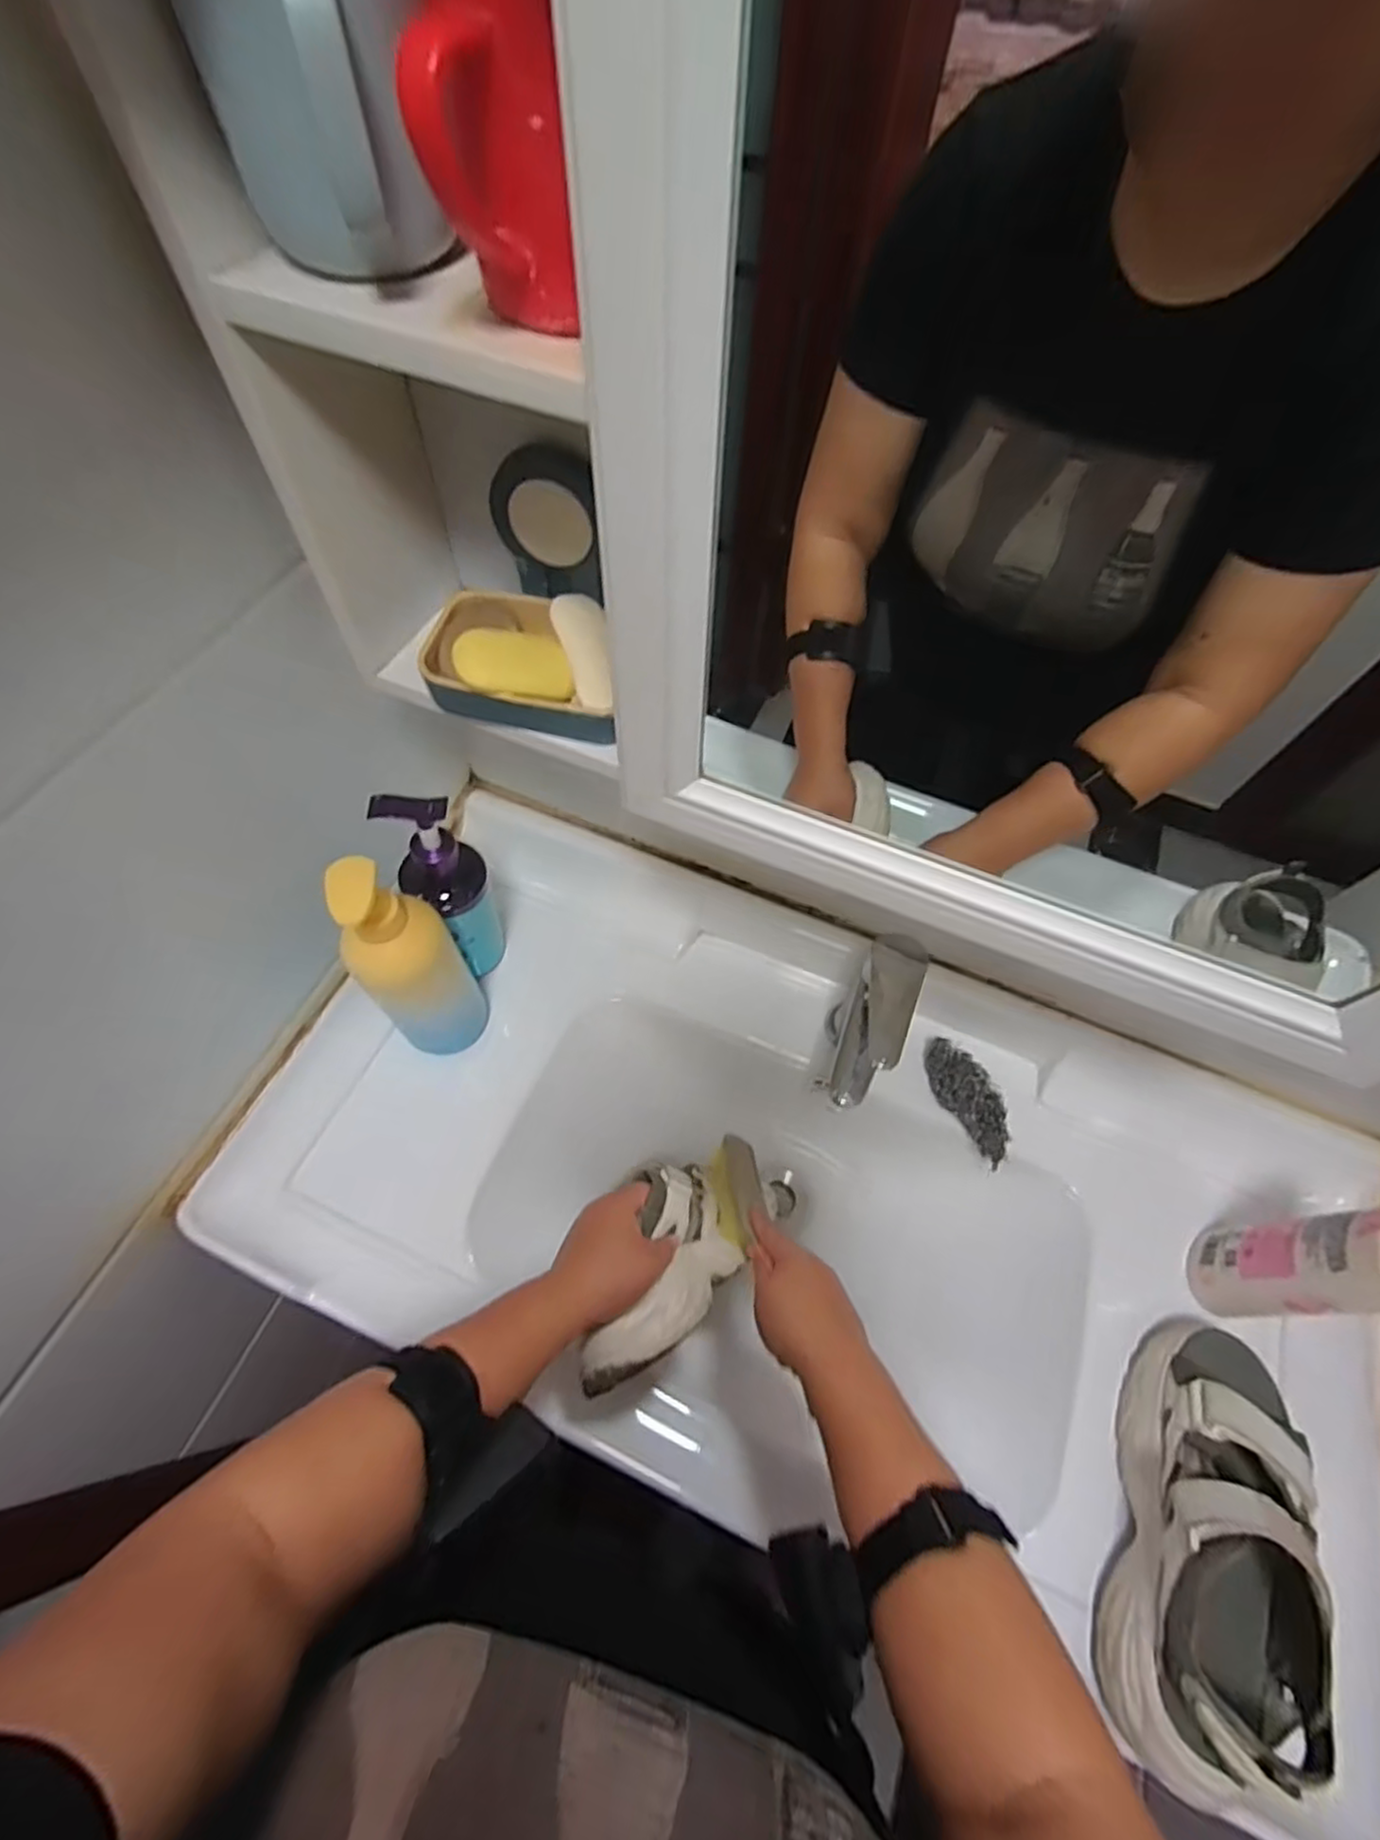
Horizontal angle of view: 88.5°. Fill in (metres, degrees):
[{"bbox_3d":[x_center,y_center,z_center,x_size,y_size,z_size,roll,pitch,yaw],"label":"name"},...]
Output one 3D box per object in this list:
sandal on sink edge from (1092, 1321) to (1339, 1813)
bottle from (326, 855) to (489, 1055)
[{"bbox_3d":[0.341,0.396,0.449,0.090,0.100,0.246,24,62,10],"label":"sandal on sink edge"},{"bbox_3d":[-0.213,0.042,0.559,0.071,0.239,0.060,-30,67,-18],"label":"bottle"}]

